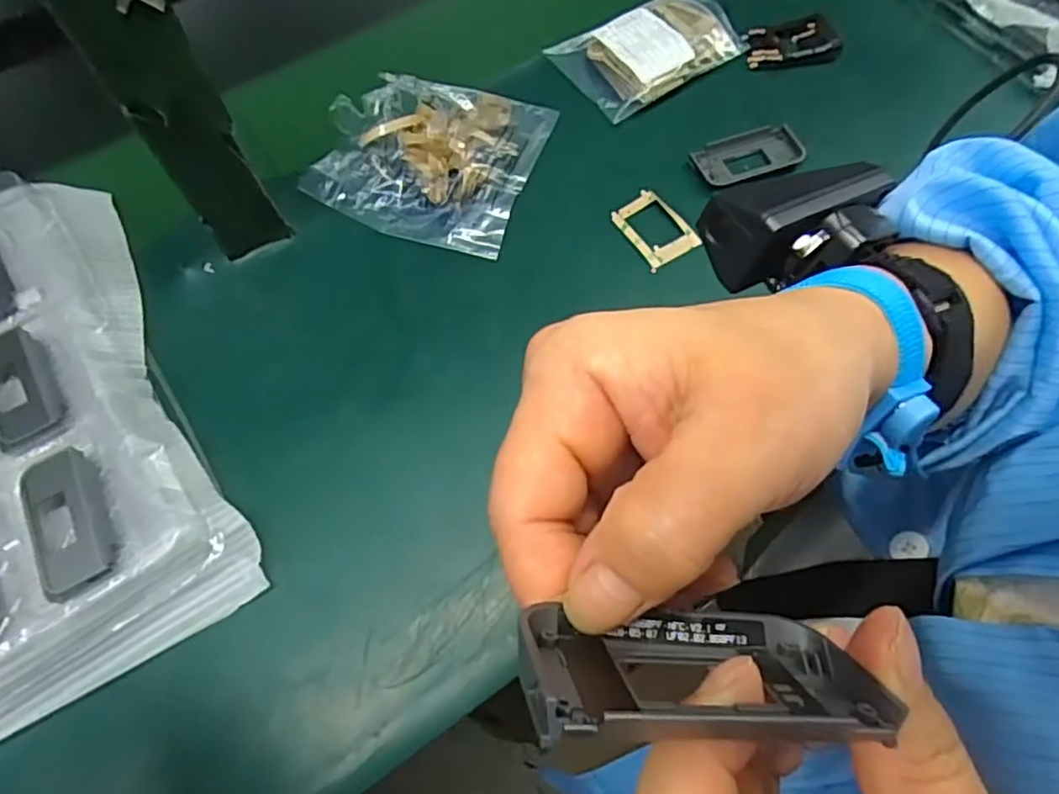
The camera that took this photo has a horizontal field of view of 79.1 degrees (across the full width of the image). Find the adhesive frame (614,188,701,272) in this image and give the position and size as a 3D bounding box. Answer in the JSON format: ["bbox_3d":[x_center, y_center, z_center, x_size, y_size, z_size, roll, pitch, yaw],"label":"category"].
[{"bbox_3d":[0.084,-0.114,0.428,0.040,0.004,0.053,-31,65,-13],"label":"adhesive frame"}]

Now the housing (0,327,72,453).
[{"bbox_3d":[-0.288,-0.007,0.359,0.038,0.009,0.080,-32,65,-13],"label":"housing"}]

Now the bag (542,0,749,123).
[{"bbox_3d":[0.092,-0.269,0.490,0.131,0.015,0.085,-33,66,-13],"label":"bag"}]

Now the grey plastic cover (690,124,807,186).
[{"bbox_3d":[0.153,-0.172,0.452,0.074,0.008,0.039,-17,63,-6],"label":"grey plastic cover"}]

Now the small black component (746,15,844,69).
[{"bbox_3d":[0.203,-0.276,0.498,0.074,0.005,0.046,-10,62,-2],"label":"small black component"}]

